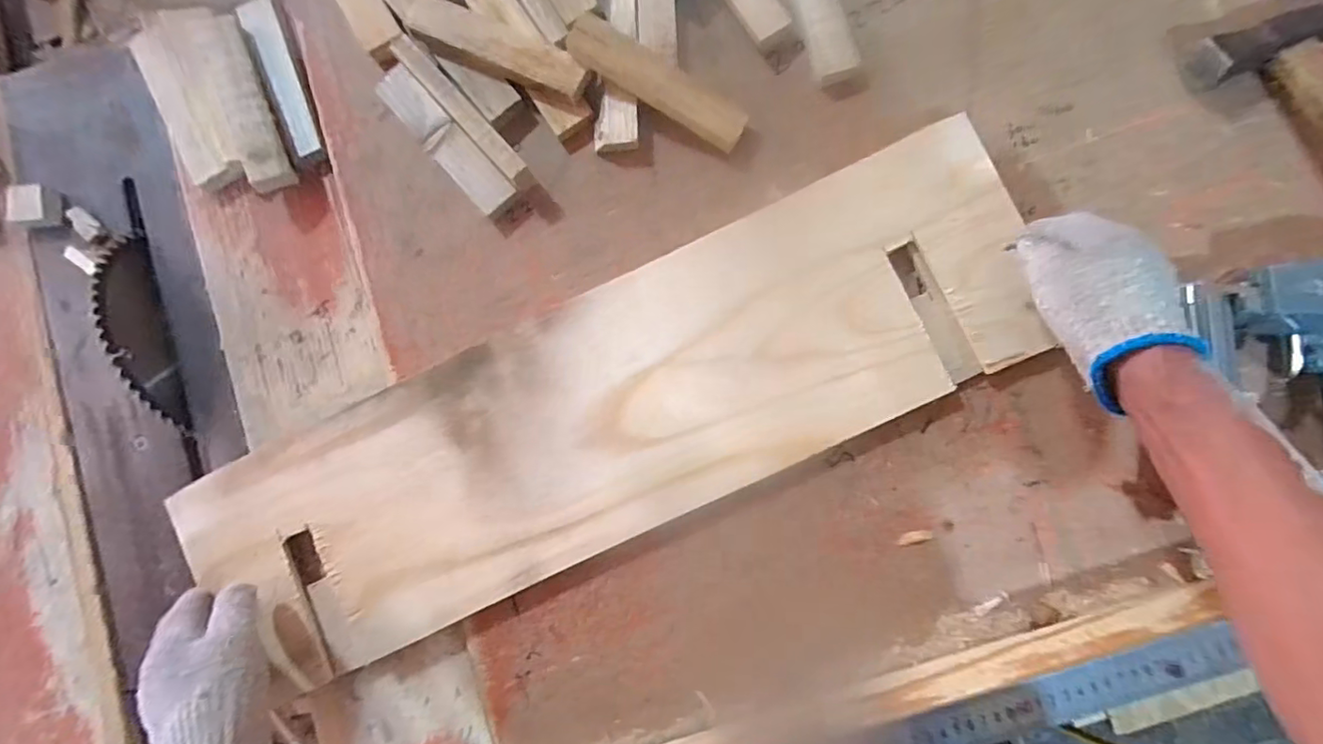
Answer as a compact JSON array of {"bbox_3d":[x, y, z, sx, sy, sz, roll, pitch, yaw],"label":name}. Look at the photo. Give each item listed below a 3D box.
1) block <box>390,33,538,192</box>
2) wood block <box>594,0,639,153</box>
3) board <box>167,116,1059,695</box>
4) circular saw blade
[{"bbox_3d":[-0.169,-0.220,0.488,0.020,0.026,0.156,-42,84,1],"label":"block"},{"bbox_3d":[-0.035,-0.274,0.502,0.037,0.022,0.166,2,87,4],"label":"wood block"},{"bbox_3d":[-0.041,0.035,0.471,0.692,0.023,0.194,-25,85,2],"label":"board"},{"bbox_3d":[-0.457,-0.034,0.505,0.006,0.052,0.175,-16,89,13],"label":"circular saw blade"}]

